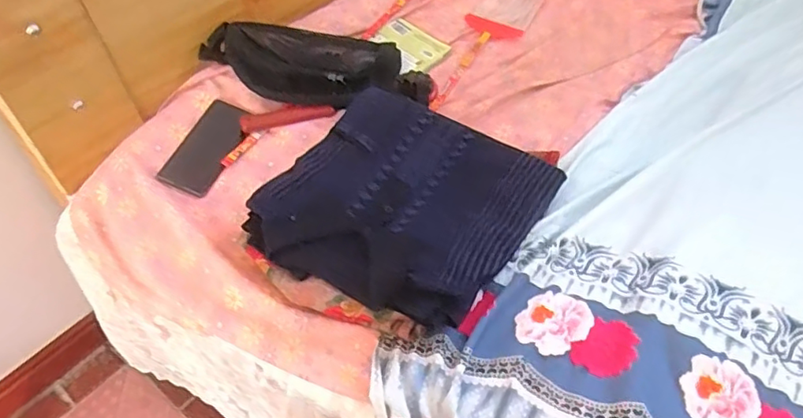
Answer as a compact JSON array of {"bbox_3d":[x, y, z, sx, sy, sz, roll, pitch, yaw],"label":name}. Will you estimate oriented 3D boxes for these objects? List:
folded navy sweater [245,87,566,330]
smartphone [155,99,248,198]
[{"bbox_3d":[0.002,-0.015,0.775,0.321,0.075,0.327,25,53,23],"label":"folded navy sweater"},{"bbox_3d":[-0.288,-0.095,0.872,0.079,0.012,0.162,22,63,5],"label":"smartphone"}]

